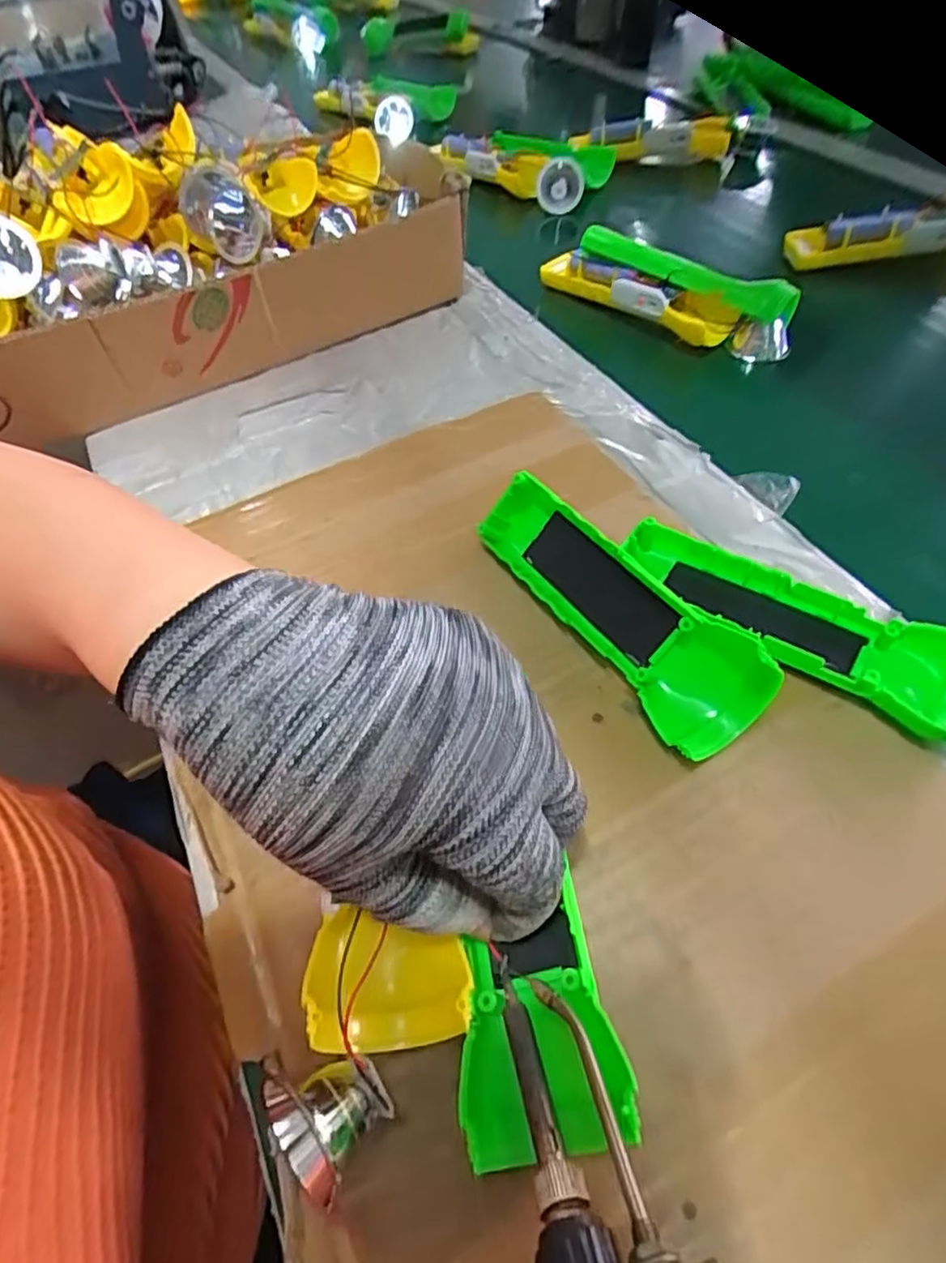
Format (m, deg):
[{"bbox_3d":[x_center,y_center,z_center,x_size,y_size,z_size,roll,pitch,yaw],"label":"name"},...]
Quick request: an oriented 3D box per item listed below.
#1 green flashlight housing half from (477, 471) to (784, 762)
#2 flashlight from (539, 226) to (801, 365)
[{"bbox_3d":[0.065,-0.015,0.298,0.049,0.028,0.159,-51,55,17],"label":"green flashlight housing half"},{"bbox_3d":[0.134,-0.251,0.469,0.191,0.038,0.049,32,62,26],"label":"flashlight"}]

